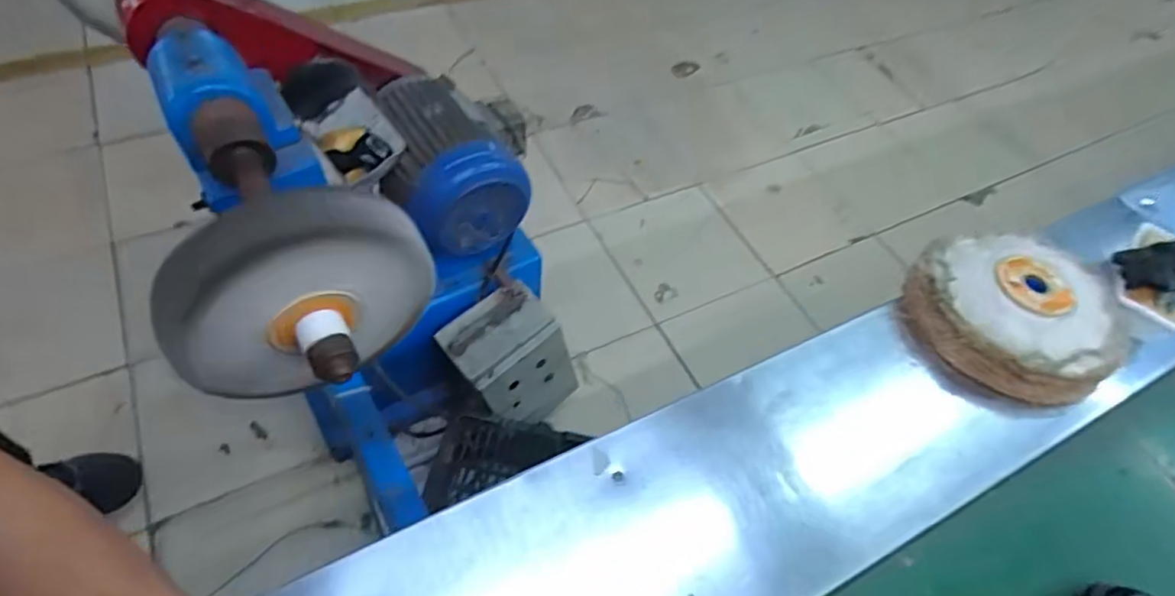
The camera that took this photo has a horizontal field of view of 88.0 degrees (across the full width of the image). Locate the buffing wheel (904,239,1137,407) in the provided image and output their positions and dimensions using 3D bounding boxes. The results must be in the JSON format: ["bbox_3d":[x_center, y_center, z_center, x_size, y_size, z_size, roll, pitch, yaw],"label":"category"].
[{"bbox_3d":[0.529,0.024,0.748,0.250,0.081,0.220,-6,57,-11],"label":"buffing wheel"}]

